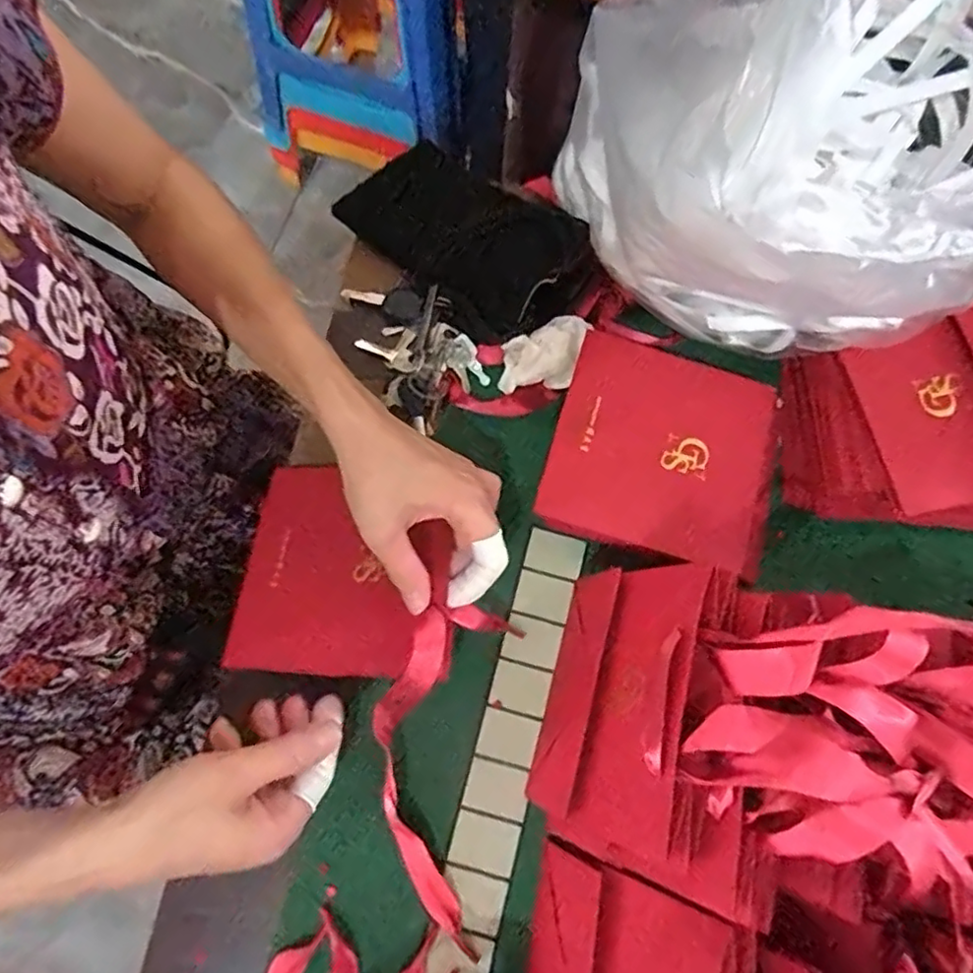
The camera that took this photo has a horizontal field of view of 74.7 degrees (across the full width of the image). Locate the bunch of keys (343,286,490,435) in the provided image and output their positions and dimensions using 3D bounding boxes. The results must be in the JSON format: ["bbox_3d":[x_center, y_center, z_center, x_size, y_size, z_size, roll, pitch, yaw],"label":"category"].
[{"bbox_3d":[-0.058,-0.114,0.491,0.075,0.024,0.125,-26,75,-10],"label":"bunch of keys"}]

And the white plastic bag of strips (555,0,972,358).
[{"bbox_3d":[0.187,-0.192,0.339,0.253,0.225,0.269,-5,73,-4],"label":"white plastic bag of strips"}]

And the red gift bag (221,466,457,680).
[{"bbox_3d":[-0.093,0.053,0.415,0.132,0.009,0.138,4,62,8],"label":"red gift bag"}]

